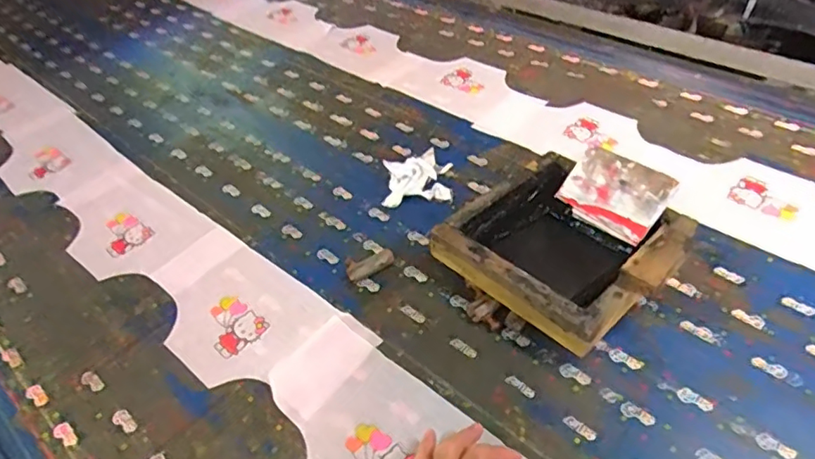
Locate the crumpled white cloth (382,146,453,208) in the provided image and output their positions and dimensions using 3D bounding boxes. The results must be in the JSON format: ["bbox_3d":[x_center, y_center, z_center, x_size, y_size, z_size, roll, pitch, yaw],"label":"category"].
[{"bbox_3d":[0.015,-0.088,0.831,0.098,0.028,0.124,-3,45,3],"label":"crumpled white cloth"}]

